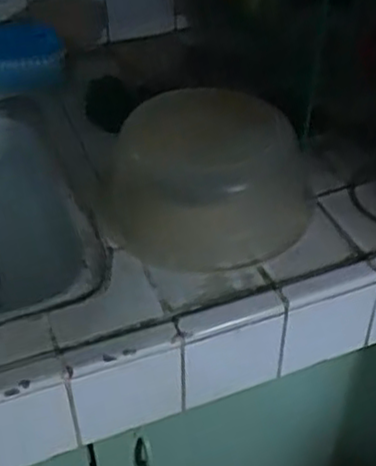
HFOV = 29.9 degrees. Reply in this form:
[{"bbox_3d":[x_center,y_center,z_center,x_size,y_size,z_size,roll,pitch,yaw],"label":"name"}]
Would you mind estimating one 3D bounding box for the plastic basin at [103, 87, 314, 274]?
[{"bbox_3d":[0.024,-0.068,0.790,0.227,0.099,0.227,0,43,0],"label":"plastic basin"}]

